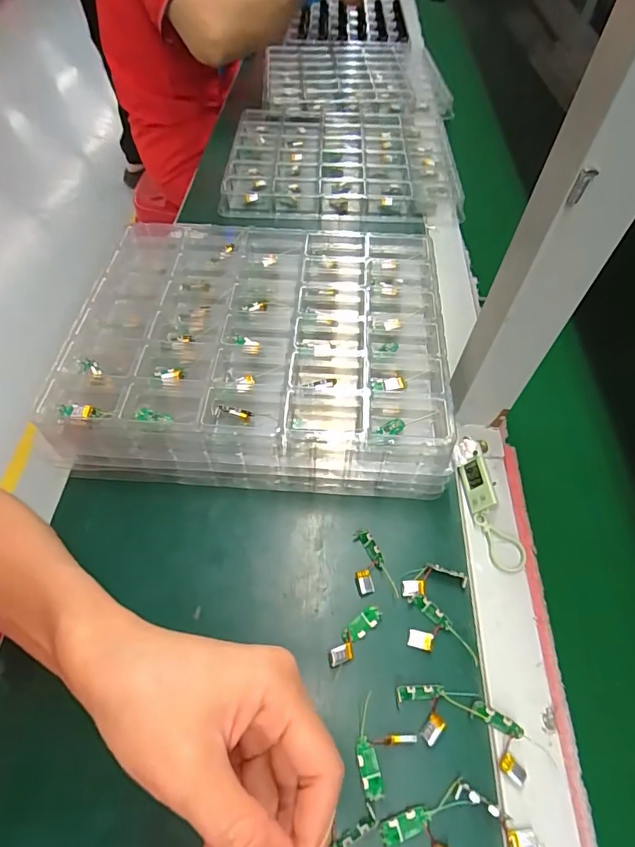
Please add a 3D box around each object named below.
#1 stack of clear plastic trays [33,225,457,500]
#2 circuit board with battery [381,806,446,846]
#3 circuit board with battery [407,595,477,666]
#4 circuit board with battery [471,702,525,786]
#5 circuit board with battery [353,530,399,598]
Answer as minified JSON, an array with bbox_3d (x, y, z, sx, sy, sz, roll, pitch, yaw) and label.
[{"bbox_3d":[-0.047,-0.074,0.400,0.298,0.054,0.254,4,55,1],"label":"stack of clear plastic trays"},{"bbox_3d":[0.053,0.213,0.237,0.037,0.009,0.023,20,57,12],"label":"circuit board with battery"},{"bbox_3d":[0.079,0.131,0.297,0.044,0.010,0.034,8,55,4],"label":"circuit board with battery"},{"bbox_3d":[0.107,0.179,0.263,0.021,0.009,0.043,-21,58,-15],"label":"circuit board with battery"},{"bbox_3d":[0.035,0.098,0.319,0.023,0.008,0.048,-16,57,-12],"label":"circuit board with battery"}]

